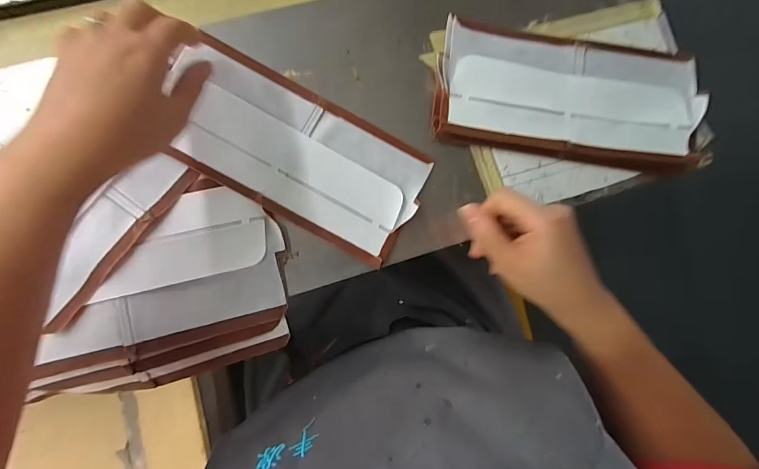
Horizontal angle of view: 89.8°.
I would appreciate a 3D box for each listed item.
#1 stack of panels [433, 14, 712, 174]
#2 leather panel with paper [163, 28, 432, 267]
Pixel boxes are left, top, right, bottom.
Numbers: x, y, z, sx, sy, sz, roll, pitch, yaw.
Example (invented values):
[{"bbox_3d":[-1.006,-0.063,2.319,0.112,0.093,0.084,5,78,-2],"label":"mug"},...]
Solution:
[{"bbox_3d":[0.169,-0.124,0.340,0.238,0.014,0.111,6,85,-5],"label":"stack of panels"},{"bbox_3d":[-0.070,-0.068,0.317,0.214,0.014,0.101,29,83,-1],"label":"leather panel with paper"}]

